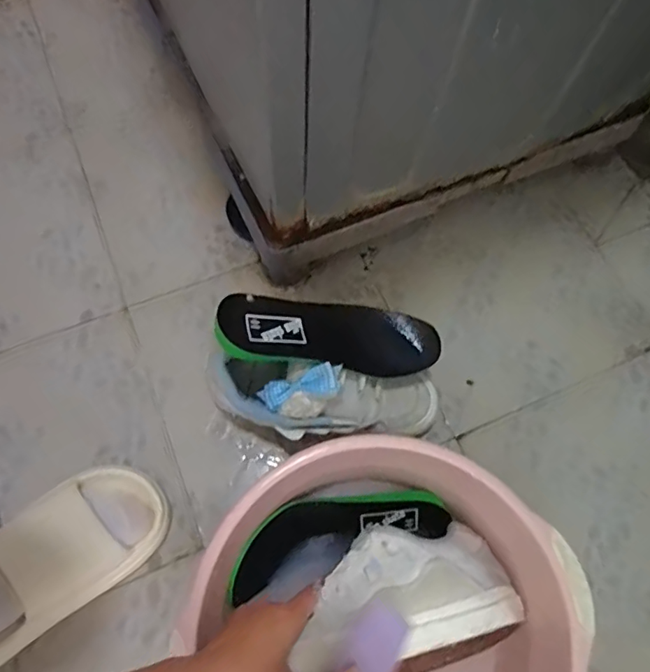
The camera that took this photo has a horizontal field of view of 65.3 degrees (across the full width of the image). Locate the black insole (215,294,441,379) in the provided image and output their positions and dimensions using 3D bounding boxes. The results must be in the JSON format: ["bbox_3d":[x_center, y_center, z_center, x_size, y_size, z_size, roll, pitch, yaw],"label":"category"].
[{"bbox_3d":[0.007,-0.002,0.501,0.222,0.030,0.070,7,68,-18],"label":"black insole"}]

